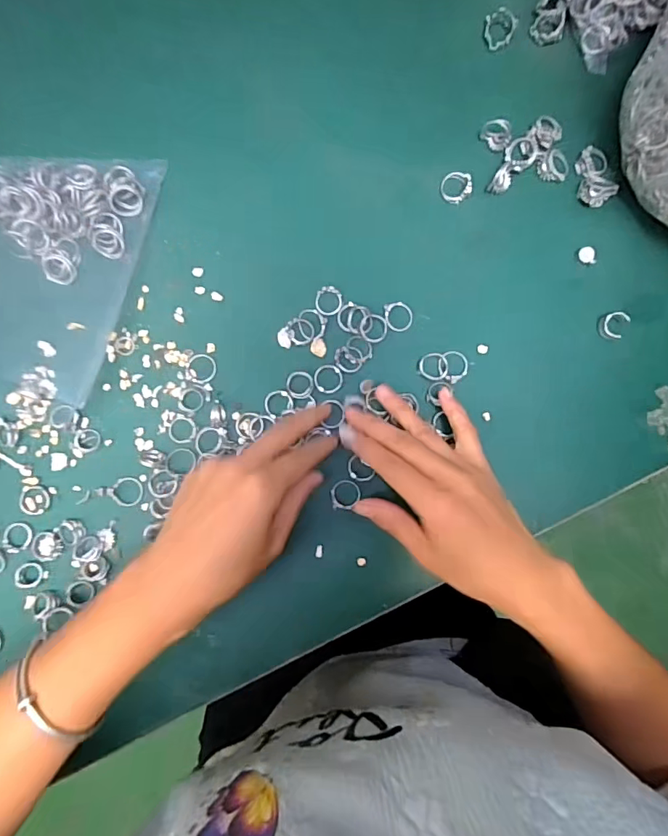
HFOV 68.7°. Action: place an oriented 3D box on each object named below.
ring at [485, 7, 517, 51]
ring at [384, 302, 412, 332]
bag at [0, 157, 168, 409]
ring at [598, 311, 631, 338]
[{"bbox_3d":[0.122,-0.287,0.362,0.022,0.006,0.028,17,88,-1],"label":"ring"},{"bbox_3d":[0.048,-0.074,0.355,0.020,0.004,0.022,0,88,-1],"label":"ring"},{"bbox_3d":[-0.219,-0.112,0.348,0.142,0.020,0.179,18,88,-1],"label":"bag"},{"bbox_3d":[0.200,-0.067,0.349,0.017,0.004,0.020,28,104,19],"label":"ring"}]

